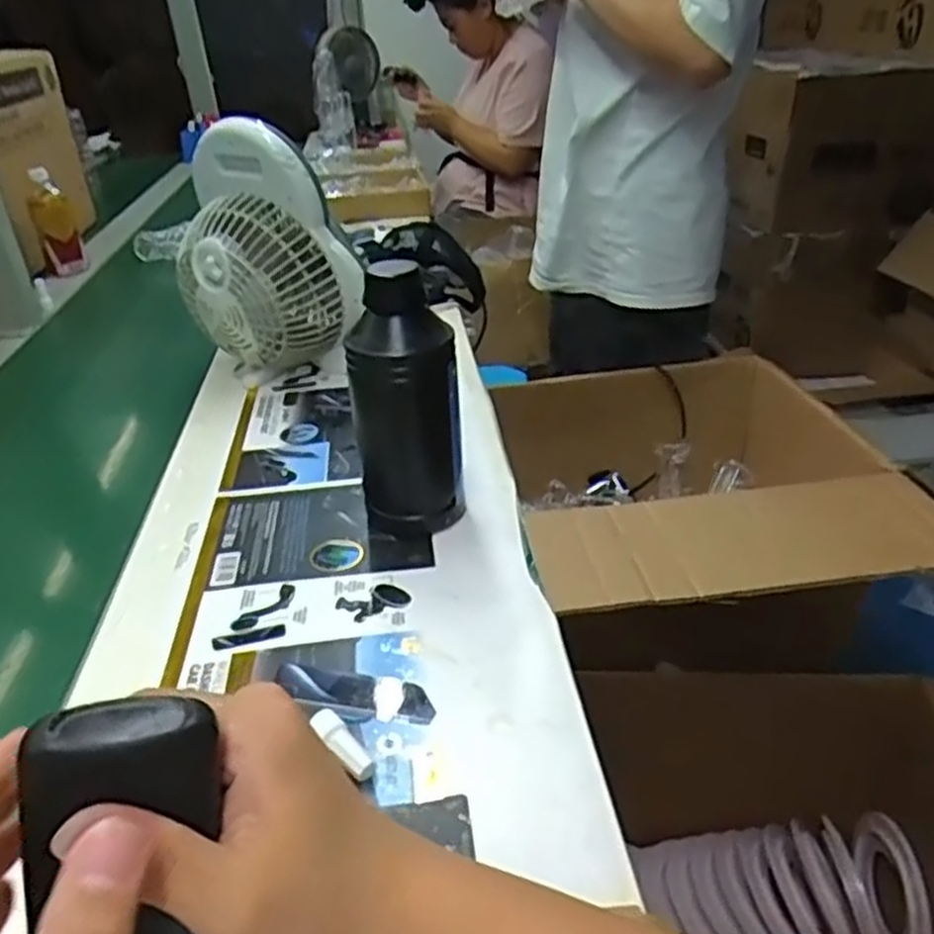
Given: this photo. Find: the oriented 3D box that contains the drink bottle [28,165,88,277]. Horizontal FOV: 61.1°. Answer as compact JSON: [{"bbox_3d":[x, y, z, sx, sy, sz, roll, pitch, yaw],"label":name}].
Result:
[{"bbox_3d":[-0.730,-0.425,1.413,0.077,0.182,0.057,-25,36,-33],"label":"drink bottle"}]

